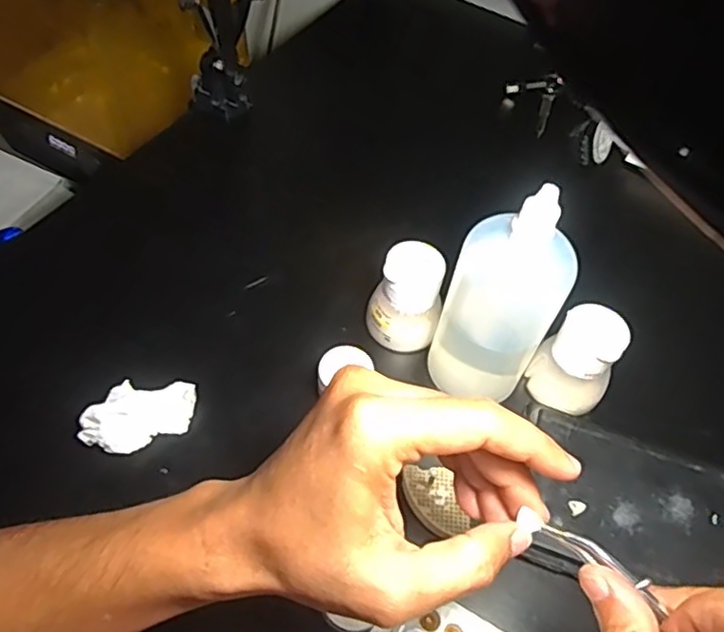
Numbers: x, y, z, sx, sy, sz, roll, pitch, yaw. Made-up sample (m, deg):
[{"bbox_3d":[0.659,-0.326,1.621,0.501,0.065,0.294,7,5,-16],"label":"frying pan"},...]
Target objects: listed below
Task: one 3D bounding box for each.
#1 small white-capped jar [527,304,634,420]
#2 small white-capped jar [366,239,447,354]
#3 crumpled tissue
[{"bbox_3d":[0.133,0.026,0.382,0.045,0.055,0.039,38,61,19],"label":"small white-capped jar"},{"bbox_3d":[0.029,-0.012,0.402,0.044,0.060,0.040,2,56,-3],"label":"small white-capped jar"},{"bbox_3d":[-0.129,0.056,0.365,0.063,0.022,0.034,-27,62,-21],"label":"crumpled tissue"}]

